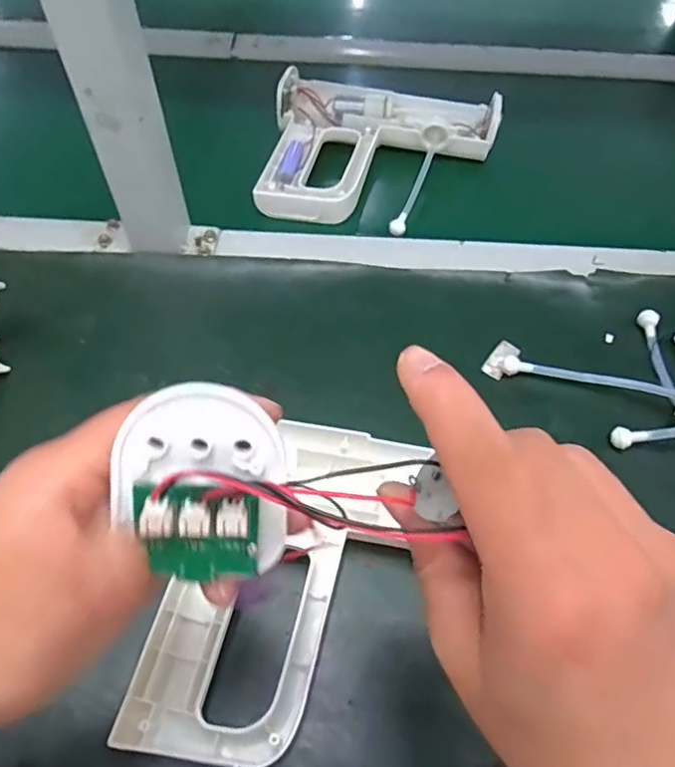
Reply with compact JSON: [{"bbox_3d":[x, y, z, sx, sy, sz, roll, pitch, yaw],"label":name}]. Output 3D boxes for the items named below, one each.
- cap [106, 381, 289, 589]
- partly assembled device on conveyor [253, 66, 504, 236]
[{"bbox_3d":[-0.038,0.029,0.164,0.047,0.010,0.056,2,100,-6],"label":"cap"},{"bbox_3d":[0.034,-0.217,0.546,0.207,0.034,0.184,14,57,8],"label":"partly assembled device on conveyor"}]

